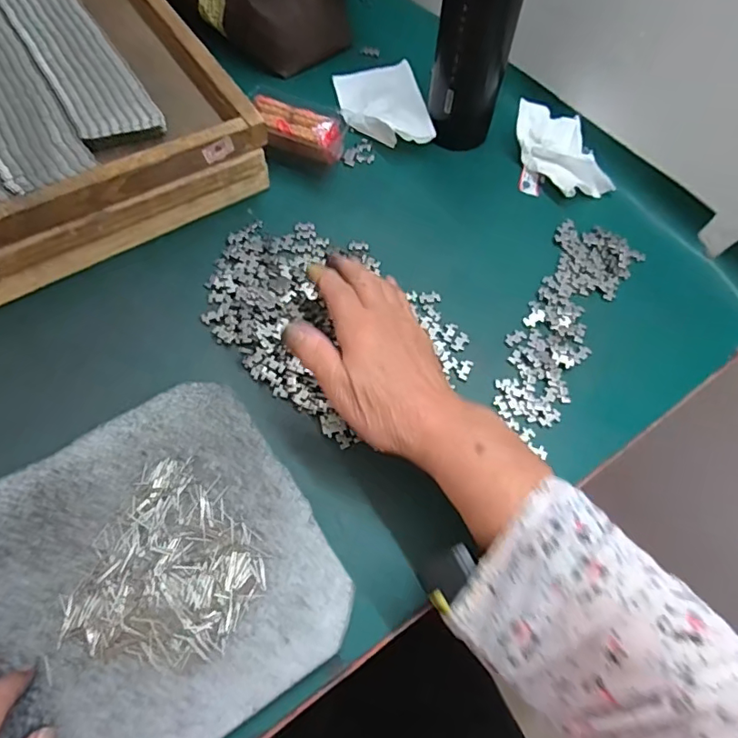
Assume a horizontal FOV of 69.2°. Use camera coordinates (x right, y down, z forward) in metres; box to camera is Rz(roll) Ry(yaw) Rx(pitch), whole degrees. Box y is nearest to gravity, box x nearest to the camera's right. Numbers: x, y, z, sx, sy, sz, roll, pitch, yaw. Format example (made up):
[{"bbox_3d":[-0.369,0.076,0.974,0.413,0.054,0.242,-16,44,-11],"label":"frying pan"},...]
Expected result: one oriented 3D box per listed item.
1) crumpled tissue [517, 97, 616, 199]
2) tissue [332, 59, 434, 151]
[{"bbox_3d":[0.182,-0.207,0.511,0.067,0.038,0.100,-16,63,-13],"label":"crumpled tissue"},{"bbox_3d":[0.014,-0.265,0.535,0.081,0.026,0.120,-7,63,-7],"label":"tissue"}]

